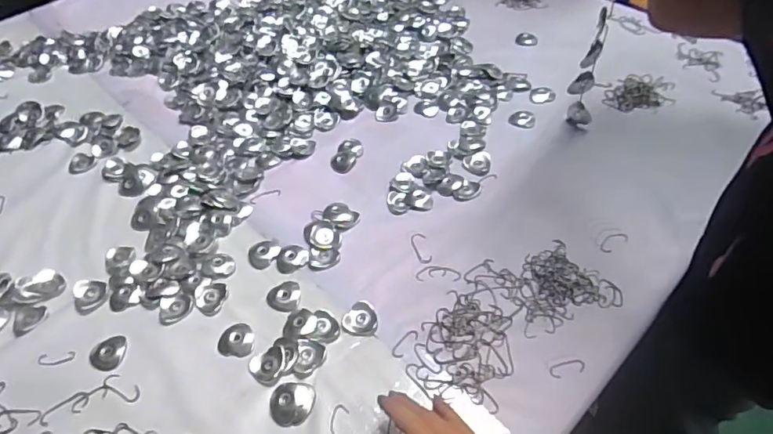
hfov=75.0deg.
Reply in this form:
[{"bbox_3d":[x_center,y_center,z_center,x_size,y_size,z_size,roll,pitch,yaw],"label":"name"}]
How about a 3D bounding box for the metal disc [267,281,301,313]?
[{"bbox_3d":[-0.112,0.086,0.550,0.036,0.004,0.038,-2,51,2],"label":"metal disc"}]

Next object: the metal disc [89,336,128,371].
[{"bbox_3d":[-0.287,0.139,0.518,0.035,0.004,0.036,-2,51,2],"label":"metal disc"}]

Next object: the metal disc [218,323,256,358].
[{"bbox_3d":[-0.154,0.126,0.519,0.036,0.004,0.035,-2,51,2],"label":"metal disc"}]

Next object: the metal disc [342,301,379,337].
[{"bbox_3d":[-0.027,0.105,0.522,0.035,0.005,0.039,0,51,4],"label":"metal disc"}]

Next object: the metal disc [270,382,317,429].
[{"bbox_3d":[-0.089,0.174,0.470,0.040,0.004,0.040,-2,51,2],"label":"metal disc"}]

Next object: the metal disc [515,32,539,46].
[{"bbox_3d":[0.239,-0.303,0.859,0.036,0.004,0.038,3,51,6],"label":"metal disc"}]

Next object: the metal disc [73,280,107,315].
[{"bbox_3d":[-0.331,0.088,0.560,0.034,0.009,0.038,-5,51,-1],"label":"metal disc"}]

